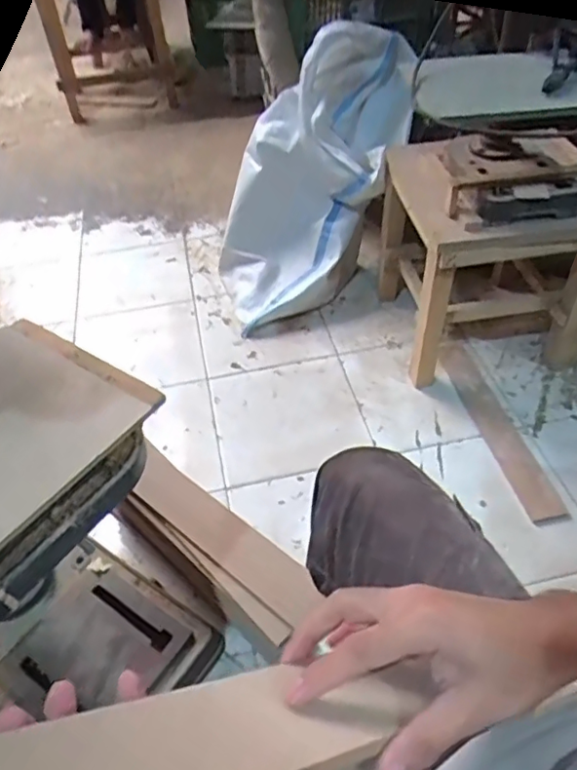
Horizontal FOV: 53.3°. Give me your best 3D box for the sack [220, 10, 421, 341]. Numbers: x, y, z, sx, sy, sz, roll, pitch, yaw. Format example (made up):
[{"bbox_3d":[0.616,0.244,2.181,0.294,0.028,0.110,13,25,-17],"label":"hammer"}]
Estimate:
[{"bbox_3d":[0.068,-0.494,1.335,0.535,0.528,0.362,-24,49,-17],"label":"sack"}]

